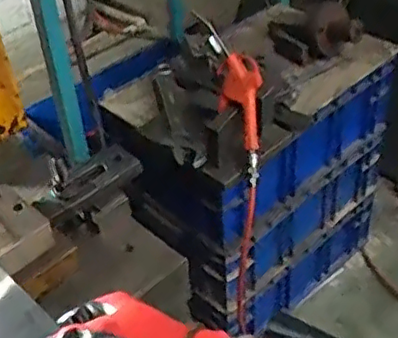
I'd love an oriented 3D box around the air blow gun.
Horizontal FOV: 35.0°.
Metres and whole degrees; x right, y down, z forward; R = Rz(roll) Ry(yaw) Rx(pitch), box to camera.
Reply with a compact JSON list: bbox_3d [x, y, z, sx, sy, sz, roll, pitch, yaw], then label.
[{"bbox_3d":[0.063,-0.135,0.996,0.095,0.215,0.025,-10,-3,43],"label":"air blow gun"}]

